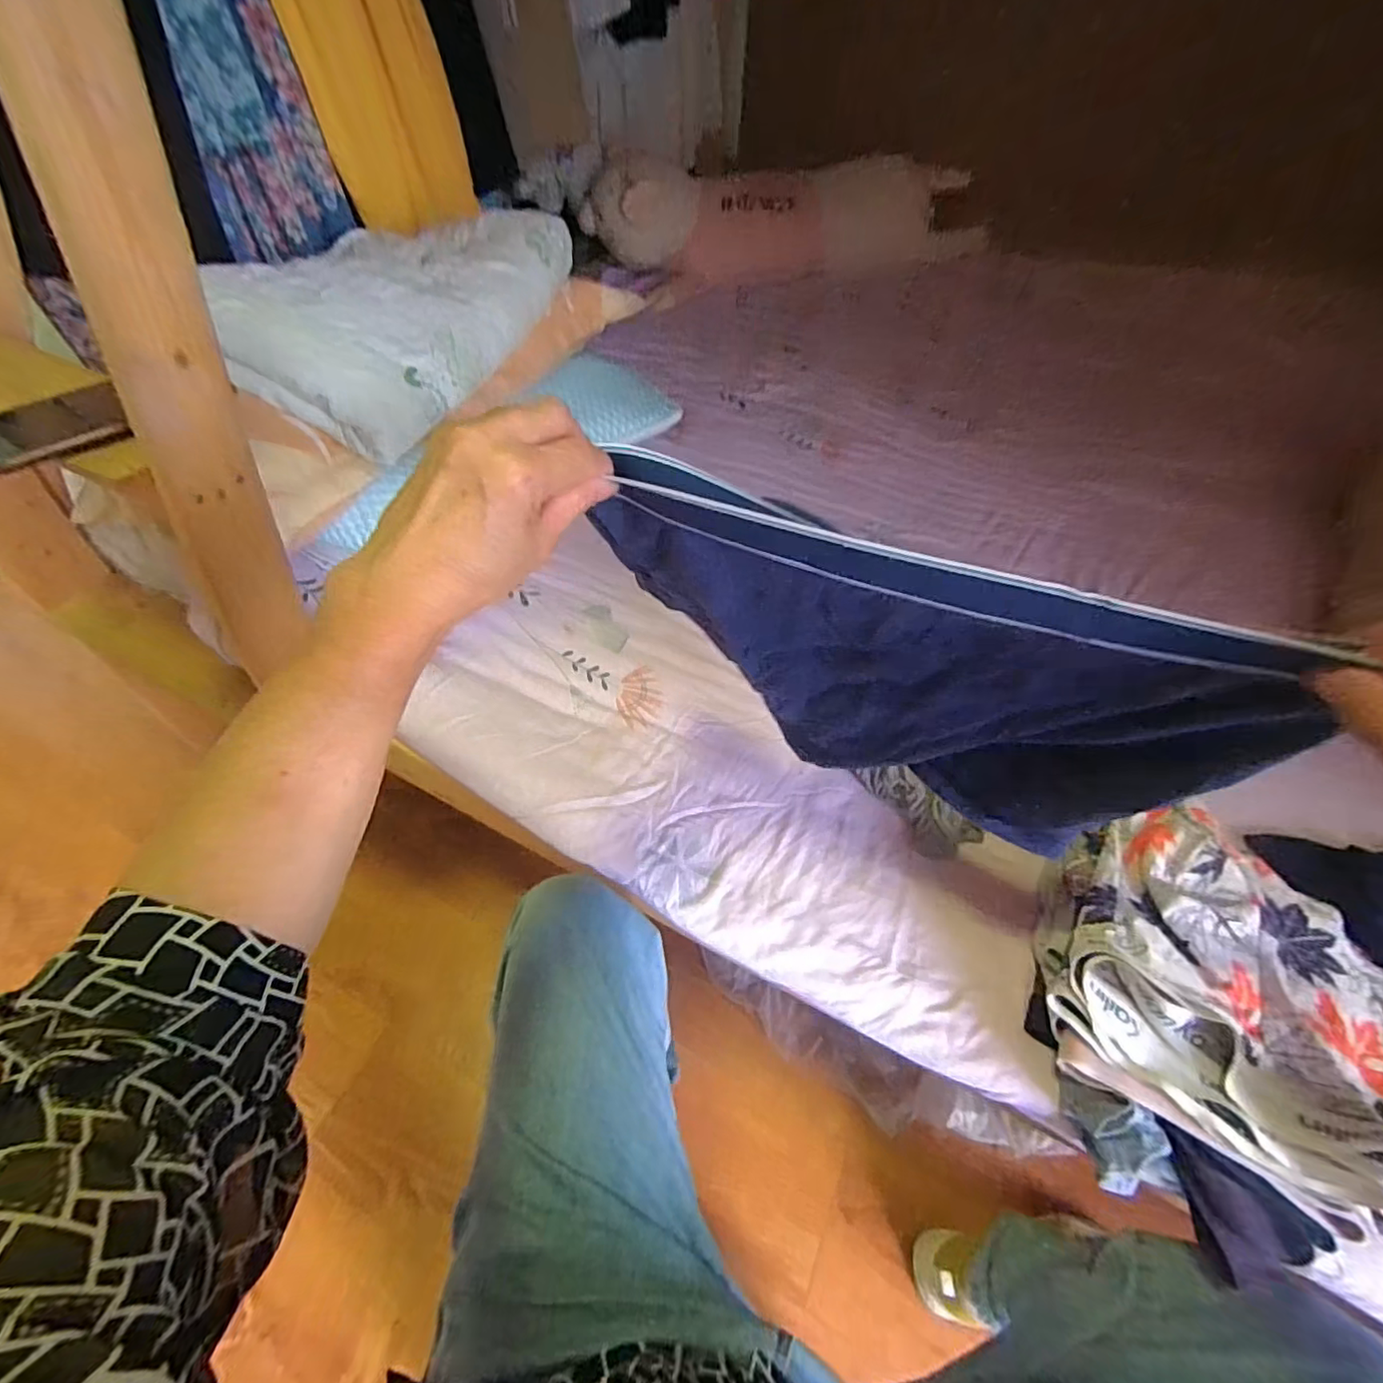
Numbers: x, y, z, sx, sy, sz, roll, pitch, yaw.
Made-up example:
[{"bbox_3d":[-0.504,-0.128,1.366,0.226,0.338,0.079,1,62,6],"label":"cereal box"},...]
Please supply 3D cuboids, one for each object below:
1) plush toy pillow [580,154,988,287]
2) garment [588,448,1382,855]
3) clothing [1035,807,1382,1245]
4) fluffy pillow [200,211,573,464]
[{"bbox_3d":[0.224,-1.104,1.386,0.917,0.182,0.213,-1,52,-2],"label":"plush toy pillow"},{"bbox_3d":[0.123,-0.010,0.367,0.353,0.218,0.032,18,53,12],"label":"garment"},{"bbox_3d":[0.399,0.212,0.440,0.227,0.079,0.229,26,55,18],"label":"clothing"},{"bbox_3d":[-0.351,-0.463,0.718,0.262,0.102,0.450,13,53,9],"label":"fluffy pillow"}]

